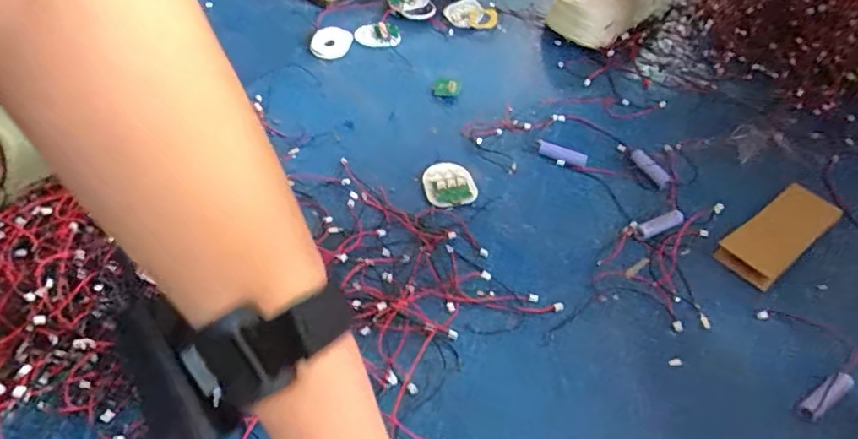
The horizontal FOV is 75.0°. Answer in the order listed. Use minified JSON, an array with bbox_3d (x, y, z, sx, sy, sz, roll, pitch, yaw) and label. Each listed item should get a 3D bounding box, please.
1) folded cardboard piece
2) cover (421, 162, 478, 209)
[{"bbox_3d":[0.325,0.011,0.518,0.136,0.013,0.051,-31,56,-25],"label":"folded cardboard piece"},{"bbox_3d":[0.020,-0.035,0.557,0.049,0.008,0.060,-10,50,-9],"label":"cover"}]

